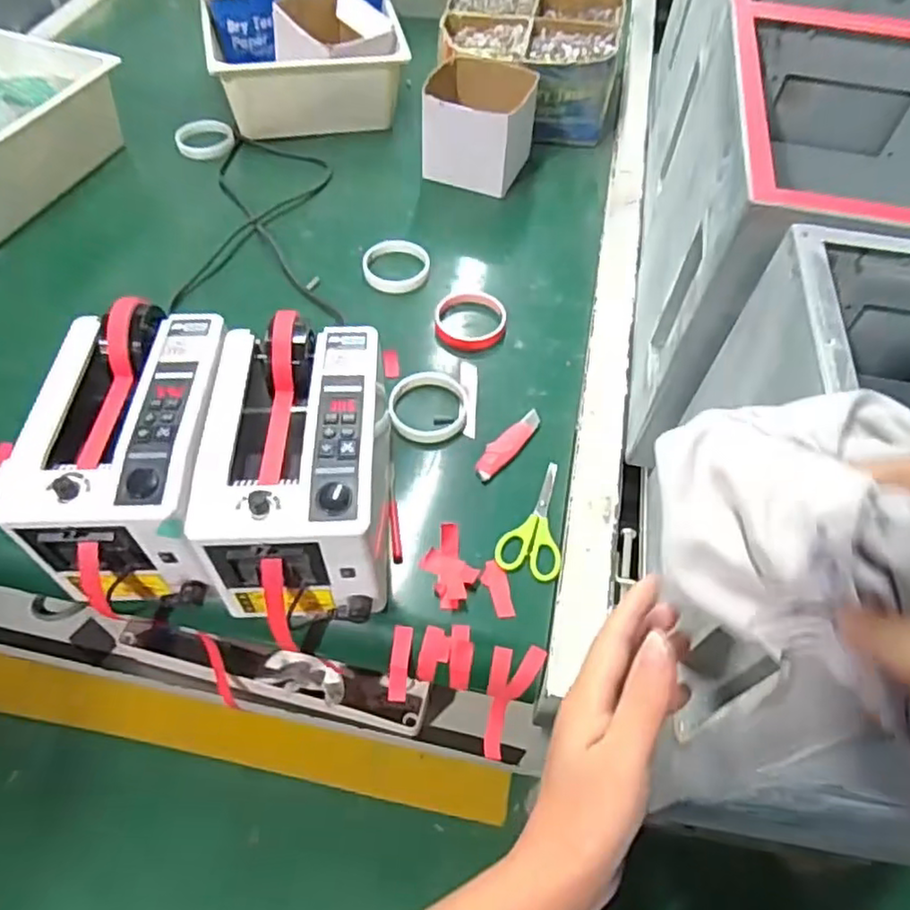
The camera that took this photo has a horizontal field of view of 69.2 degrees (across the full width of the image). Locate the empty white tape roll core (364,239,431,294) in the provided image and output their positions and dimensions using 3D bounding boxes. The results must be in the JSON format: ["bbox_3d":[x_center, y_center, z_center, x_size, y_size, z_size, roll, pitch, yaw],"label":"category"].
[{"bbox_3d":[-0.075,-0.240,0.839,0.083,0.025,0.072,2,56,-2],"label":"empty white tape roll core"}]

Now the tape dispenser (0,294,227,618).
[{"bbox_3d":[-0.268,0.005,0.581,0.135,0.153,0.243,0,56,-3],"label":"tape dispenser"}]

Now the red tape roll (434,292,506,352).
[{"bbox_3d":[0.019,-0.160,0.784,0.084,0.017,0.081,1,56,-2],"label":"red tape roll"}]

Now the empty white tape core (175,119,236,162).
[{"bbox_3d":[-0.382,-0.484,1.009,0.085,0.020,0.085,-19,59,-15],"label":"empty white tape core"}]

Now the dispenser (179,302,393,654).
[{"bbox_3d":[-0.130,0.022,0.575,0.139,0.152,0.242,-1,56,-4],"label":"dispenser"}]

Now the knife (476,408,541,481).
[{"bbox_3d":[0.056,-0.010,0.689,0.027,0.014,0.097,36,61,20],"label":"knife"}]

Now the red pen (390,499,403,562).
[{"bbox_3d":[-0.057,0.072,0.630,0.010,0.005,0.070,-5,56,-6],"label":"red pen"}]

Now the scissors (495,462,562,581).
[{"bbox_3d":[0.071,0.061,0.642,0.060,0.016,0.131,5,56,0],"label":"scissors"}]

